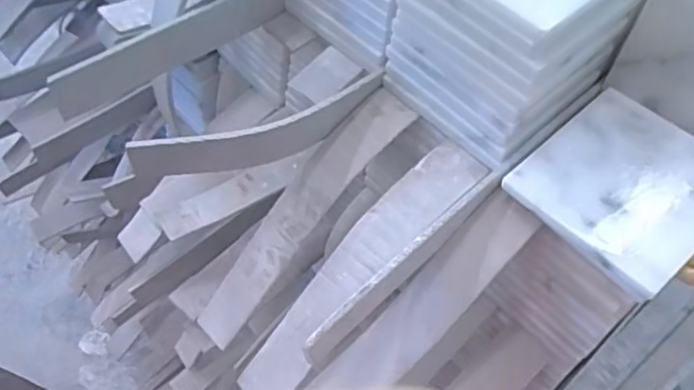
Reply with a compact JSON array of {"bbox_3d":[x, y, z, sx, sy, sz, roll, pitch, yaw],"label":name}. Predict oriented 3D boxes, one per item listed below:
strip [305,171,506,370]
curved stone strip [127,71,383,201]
[{"bbox_3d":[0.035,0.038,0.338,0.153,0.030,0.012,-40,65,-23],"label":"strip"},{"bbox_3d":[-0.053,-0.040,0.384,0.169,0.032,0.020,-20,59,-12],"label":"curved stone strip"}]

